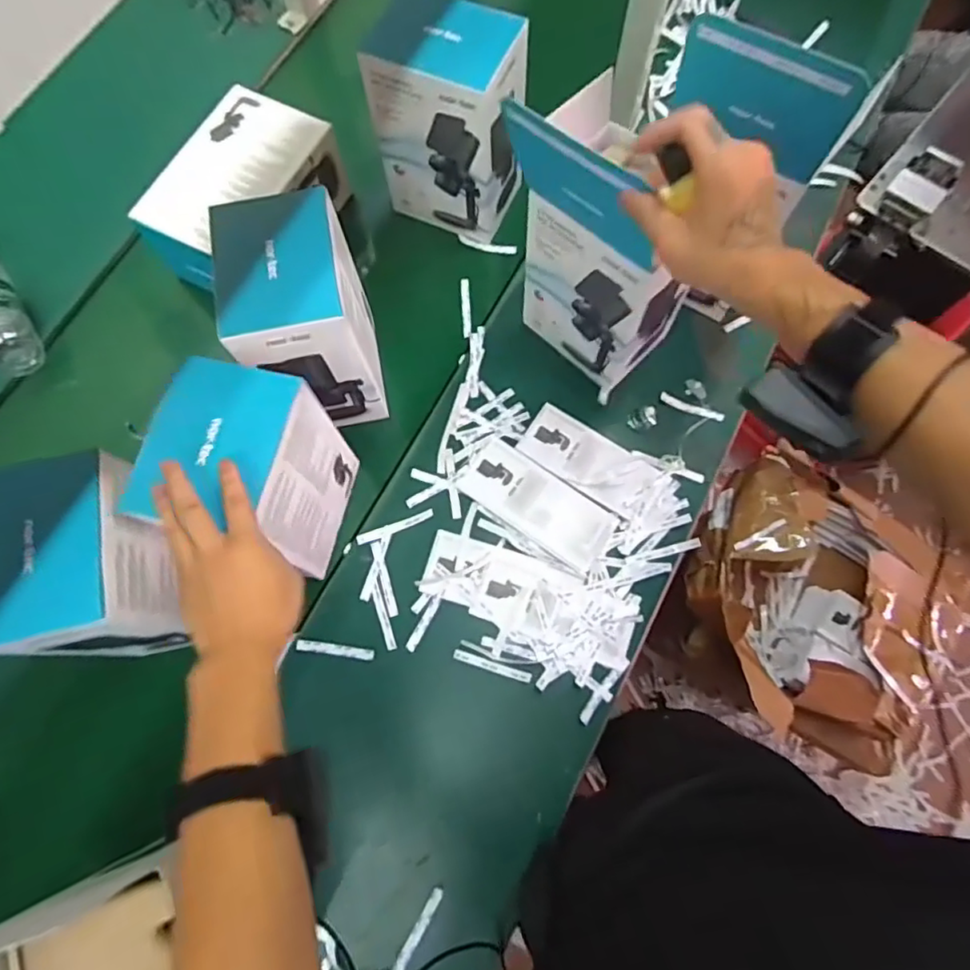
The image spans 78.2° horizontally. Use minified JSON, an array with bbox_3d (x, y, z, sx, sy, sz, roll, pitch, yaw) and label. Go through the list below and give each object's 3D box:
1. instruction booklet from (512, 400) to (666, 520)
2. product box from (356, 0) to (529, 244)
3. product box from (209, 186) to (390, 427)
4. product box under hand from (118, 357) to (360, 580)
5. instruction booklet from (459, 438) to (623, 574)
[{"bbox_3d":[0.127,-0.033,0.735,0.165,0.009,0.079,35,76,11],"label":"instruction booklet"},{"bbox_3d":[-0.041,-0.441,0.738,0.155,0.216,0.114,27,74,9],"label":"product box"},{"bbox_3d":[-0.190,-0.172,0.659,0.115,0.226,0.153,-13,73,-4],"label":"product box"},{"bbox_3d":[-0.228,-0.005,0.608,0.120,0.222,0.147,12,73,4],"label":"product box under hand"},{"bbox_3d":[0.064,0.020,0.714,0.186,0.007,0.082,35,76,11],"label":"instruction booklet"}]

